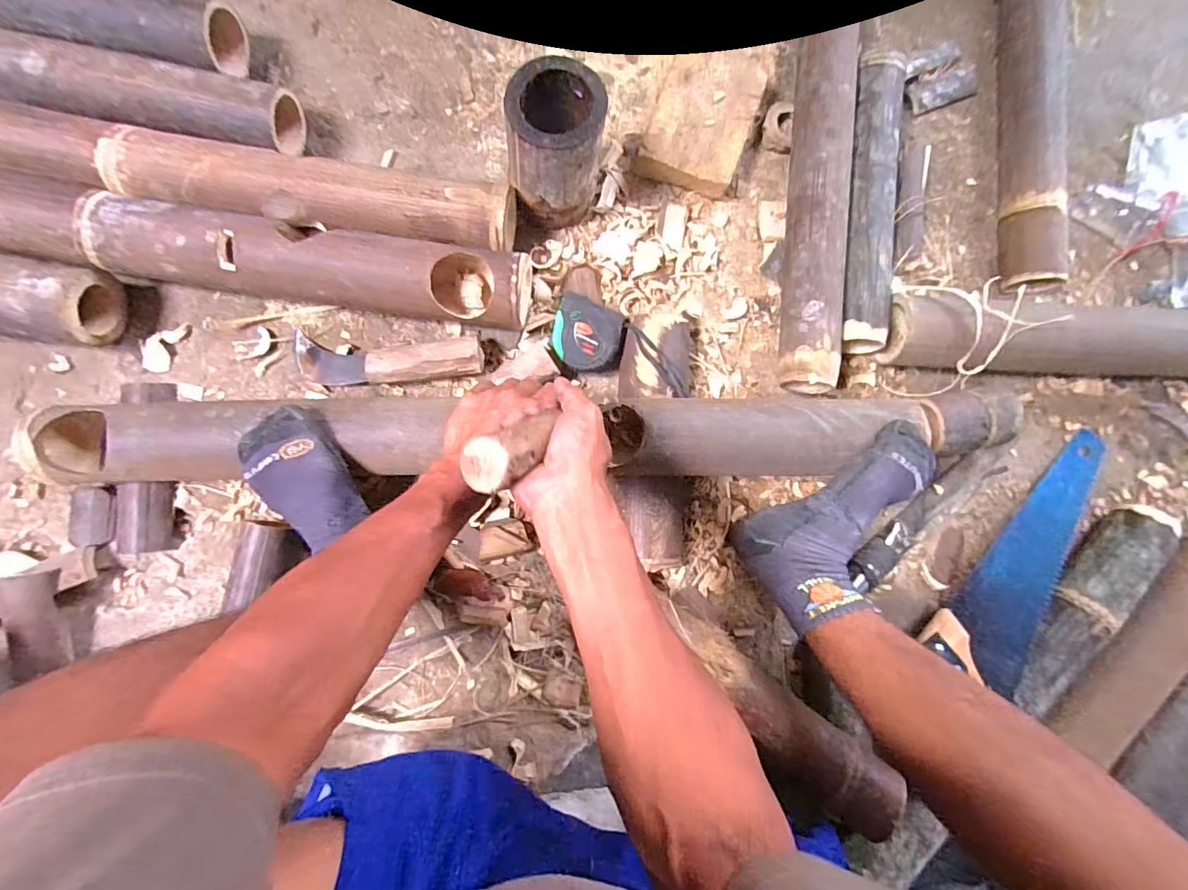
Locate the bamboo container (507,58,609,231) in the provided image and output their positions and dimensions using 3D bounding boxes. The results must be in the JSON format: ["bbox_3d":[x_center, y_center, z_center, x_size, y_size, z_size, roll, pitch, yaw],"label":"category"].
[{"bbox_3d":[-0.041,-0.312,0.542,0.096,0.142,0.105,6,86,-4],"label":"bamboo container"}]

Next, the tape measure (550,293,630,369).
[{"bbox_3d":[-0.005,-0.125,0.584,0.081,0.042,0.078,12,86,-3],"label":"tape measure"}]

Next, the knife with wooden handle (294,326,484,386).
[{"bbox_3d":[-0.233,-0.094,0.569,0.216,0.041,0.053,3,87,-4],"label":"knife with wooden handle"}]

